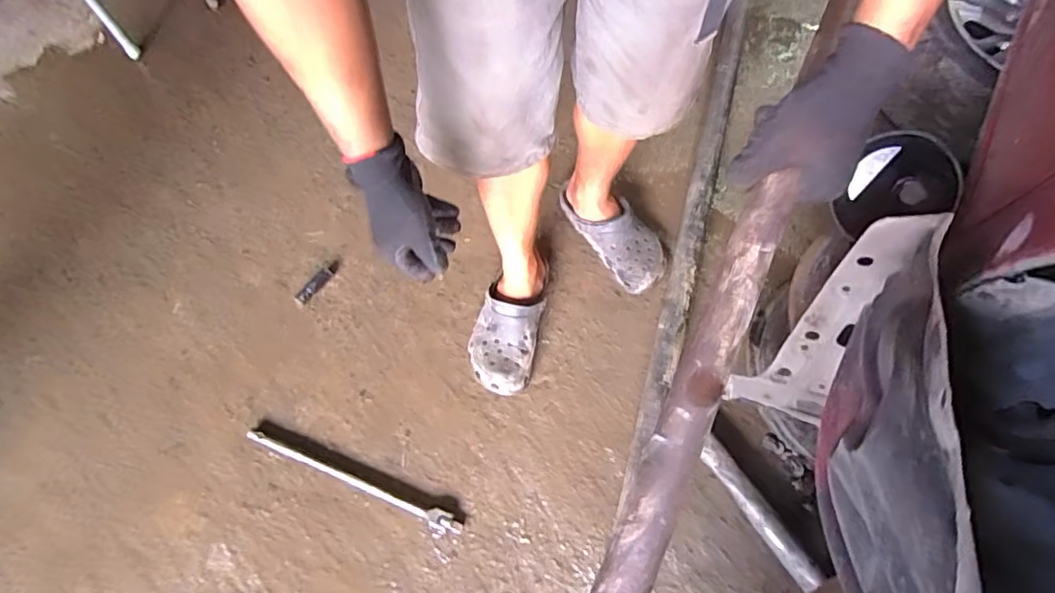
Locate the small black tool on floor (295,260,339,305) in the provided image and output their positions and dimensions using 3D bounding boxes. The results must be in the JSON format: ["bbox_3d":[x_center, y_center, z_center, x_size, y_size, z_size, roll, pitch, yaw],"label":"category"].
[{"bbox_3d":[-0.380,-0.027,1.030,0.026,0.016,0.099,35,69,15],"label":"small black tool on floor"}]

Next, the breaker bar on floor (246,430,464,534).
[{"bbox_3d":[-0.274,0.284,0.881,0.372,0.023,0.027,21,66,9],"label":"breaker bar on floor"}]

